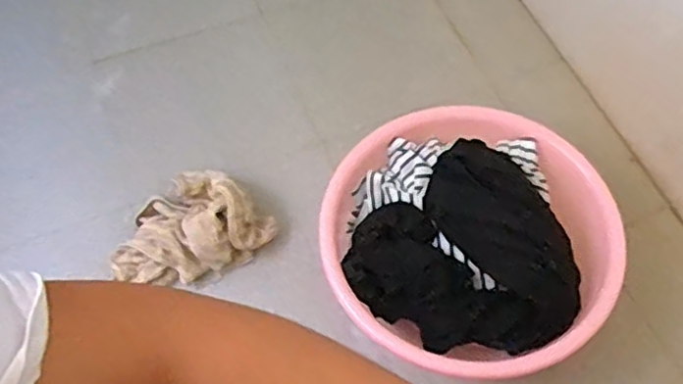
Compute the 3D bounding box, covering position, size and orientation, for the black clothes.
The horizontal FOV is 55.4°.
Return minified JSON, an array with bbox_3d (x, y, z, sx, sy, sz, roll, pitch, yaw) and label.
[{"bbox_3d":[0.152,0.090,0.794,0.254,0.108,0.241,0,60,1],"label":"black clothes"}]

